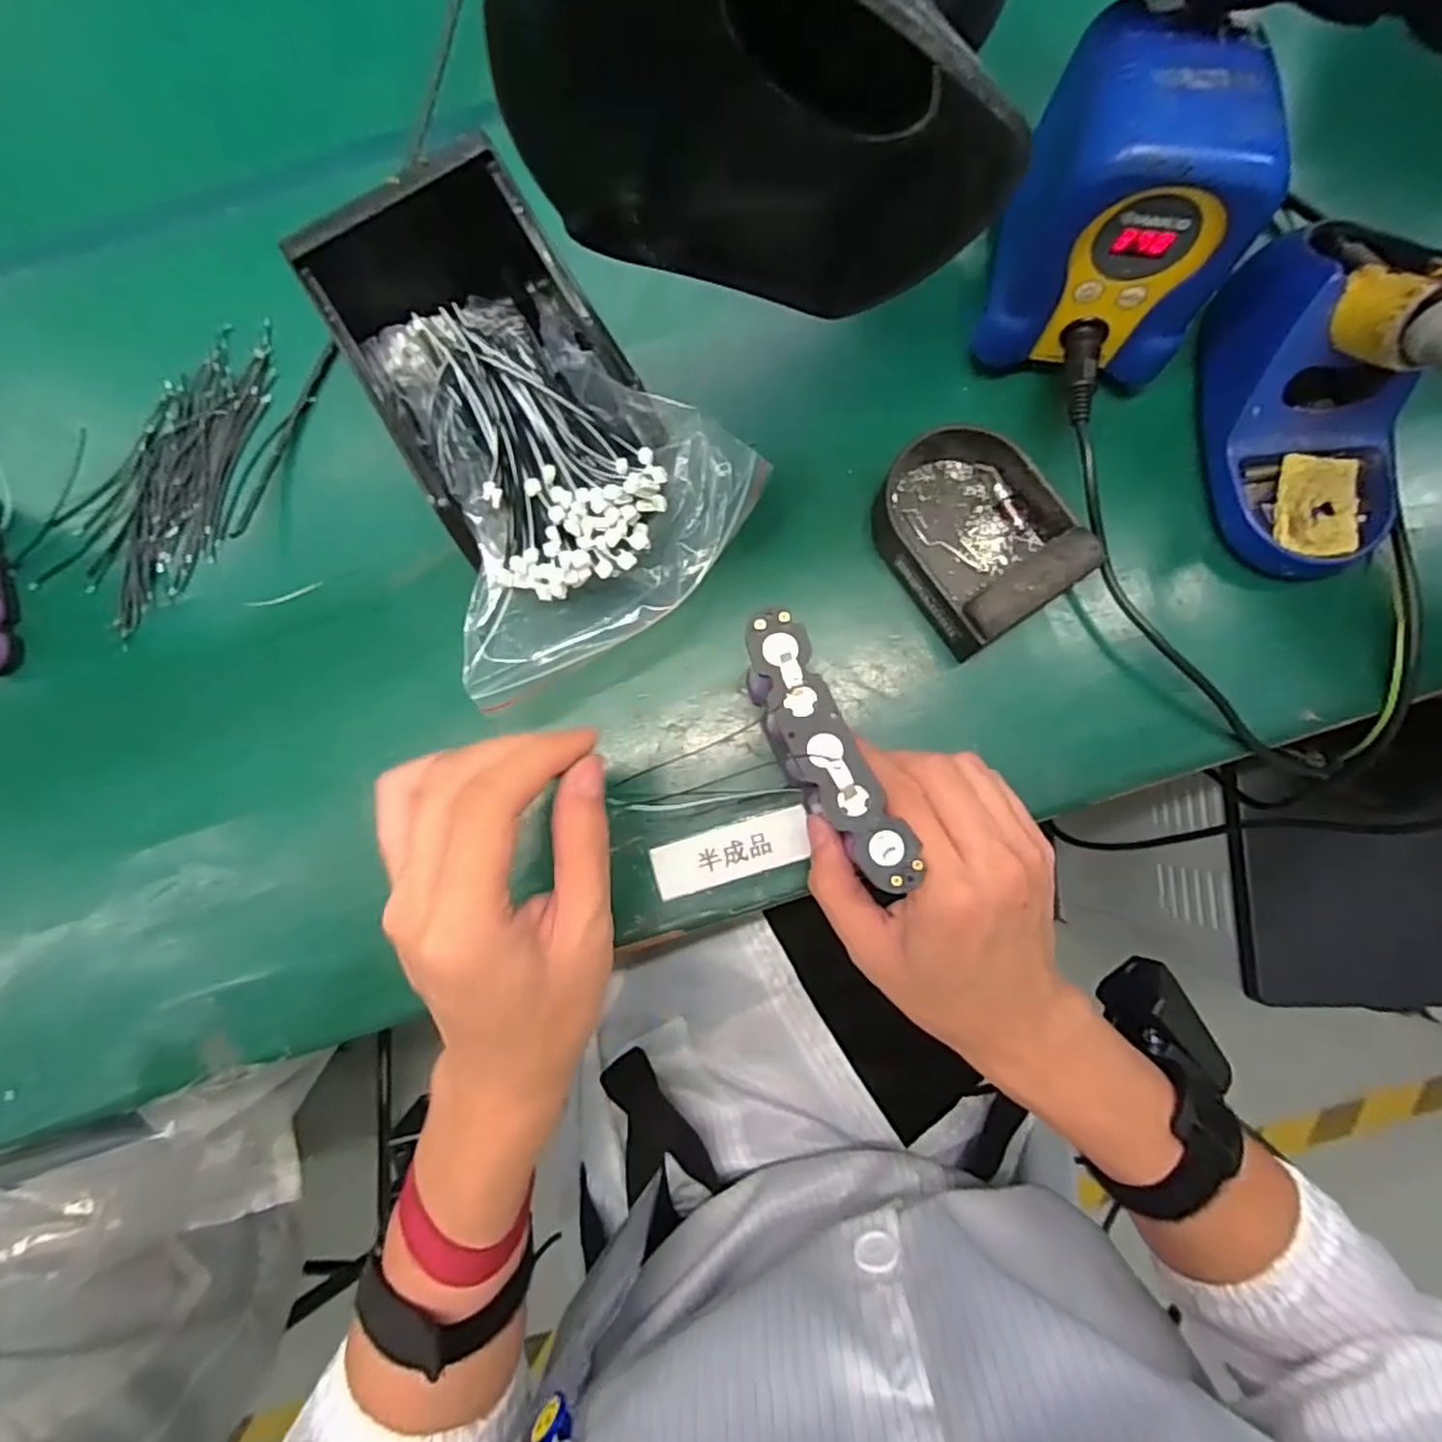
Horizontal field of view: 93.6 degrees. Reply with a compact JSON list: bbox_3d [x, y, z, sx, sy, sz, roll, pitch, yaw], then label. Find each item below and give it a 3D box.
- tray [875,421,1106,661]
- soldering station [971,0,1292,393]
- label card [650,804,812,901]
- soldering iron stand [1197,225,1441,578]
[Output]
[{"bbox_3d":[0.122,-0.093,0.329,0.077,0.037,0.099,-33,83,-1],"label":"tray"},{"bbox_3d":[0.179,-0.230,0.300,0.094,0.112,0.101,13,84,5],"label":"soldering station"},{"bbox_3d":[0.006,0.065,0.333,0.077,0.004,0.026,-17,82,1],"label":"label card"},{"bbox_3d":[0.282,-0.151,0.309,0.079,0.089,0.152,-8,83,2],"label":"soldering iron stand"}]

